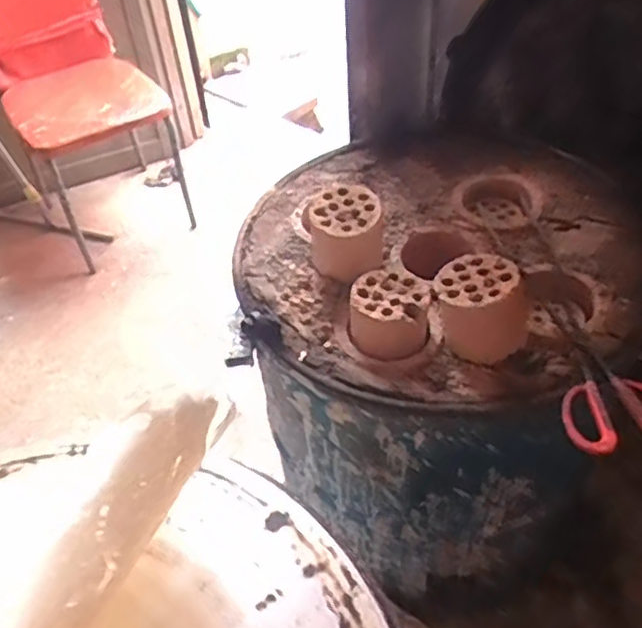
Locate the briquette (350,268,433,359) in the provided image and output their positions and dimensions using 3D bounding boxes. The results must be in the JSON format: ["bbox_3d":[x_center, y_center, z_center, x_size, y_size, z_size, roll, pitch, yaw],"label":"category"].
[{"bbox_3d":[0.089,-0.003,0.856,0.097,0.063,0.100,-2,46,2],"label":"briquette"}]

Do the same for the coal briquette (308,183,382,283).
[{"bbox_3d":[0.035,-0.111,0.922,0.098,0.094,0.090,-2,46,2],"label":"coal briquette"}]

